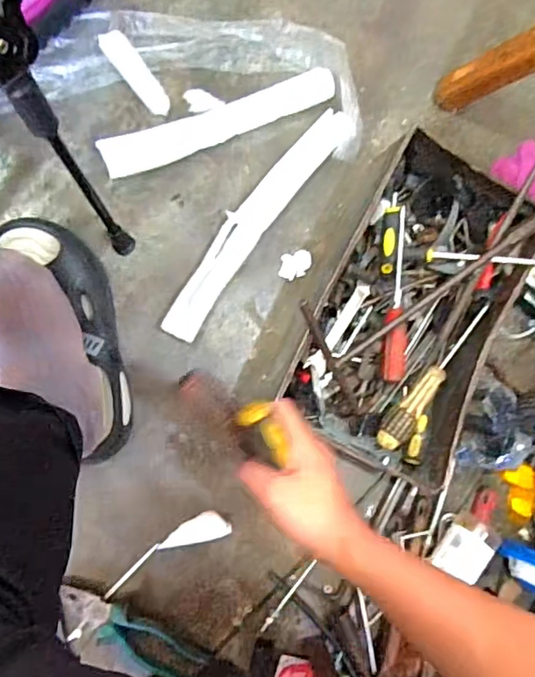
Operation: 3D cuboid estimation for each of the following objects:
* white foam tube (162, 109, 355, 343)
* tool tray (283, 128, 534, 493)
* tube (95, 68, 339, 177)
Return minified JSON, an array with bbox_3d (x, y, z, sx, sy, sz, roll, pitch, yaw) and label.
[{"bbox_3d":[-0.015,-0.140,0.669,0.055,0.038,0.335,38,82,-9],"label":"white foam tube"},{"bbox_3d":[0.176,-0.036,0.660,0.221,0.111,0.351,29,83,-10],"label":"tool tray"},{"bbox_3d":[-0.056,-0.261,0.670,0.289,0.024,0.043,-24,94,-12],"label":"tube"}]

